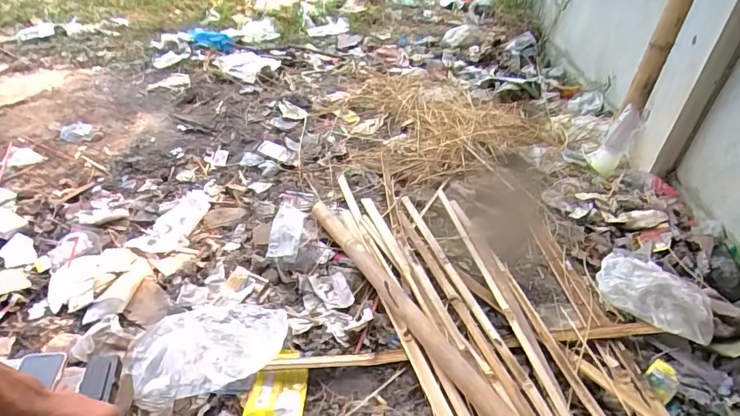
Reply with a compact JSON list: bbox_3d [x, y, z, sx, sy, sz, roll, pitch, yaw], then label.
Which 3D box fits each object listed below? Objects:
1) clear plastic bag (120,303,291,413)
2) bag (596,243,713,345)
[{"bbox_3d":[-0.304,0.261,0.887,0.292,0.040,0.204,-9,40,-18],"label":"clear plastic bag"},{"bbox_3d":[0.611,0.164,1.028,0.185,0.066,0.283,2,37,-3],"label":"bag"}]

